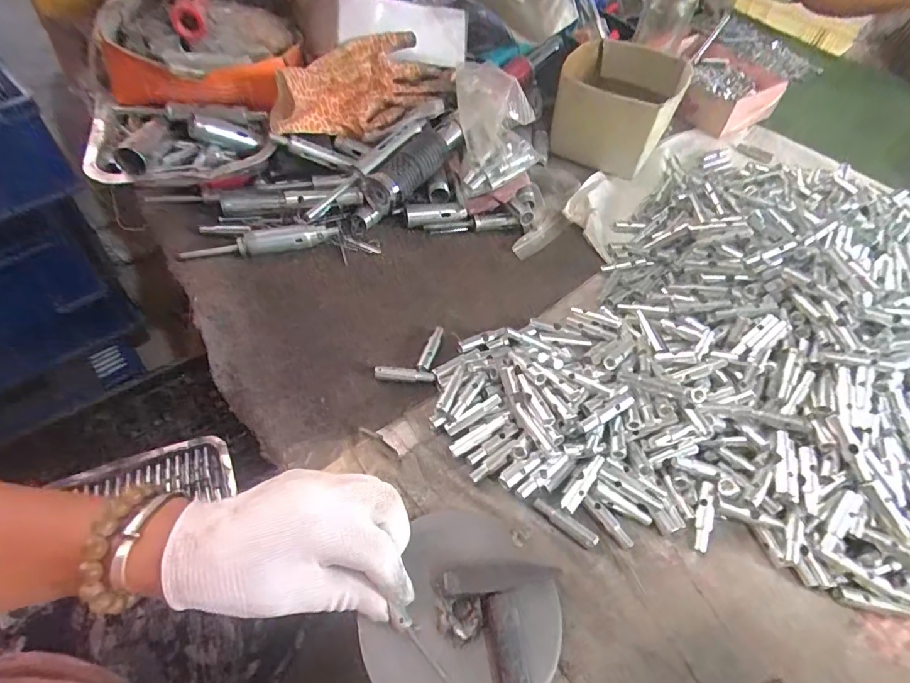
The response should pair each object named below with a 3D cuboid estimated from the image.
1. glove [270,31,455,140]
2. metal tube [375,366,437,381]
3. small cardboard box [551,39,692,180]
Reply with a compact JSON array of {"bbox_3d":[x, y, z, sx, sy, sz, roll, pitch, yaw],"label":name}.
[{"bbox_3d":[-0.099,-0.283,0.542,0.225,0.071,0.075,-28,61,-24],"label":"glove"},{"bbox_3d":[-0.043,0.028,0.423,0.052,0.006,0.010,3,53,-3],"label":"metal tube"},{"bbox_3d":[0.224,-0.332,0.663,0.145,0.081,0.194,26,55,13],"label":"small cardboard box"}]

